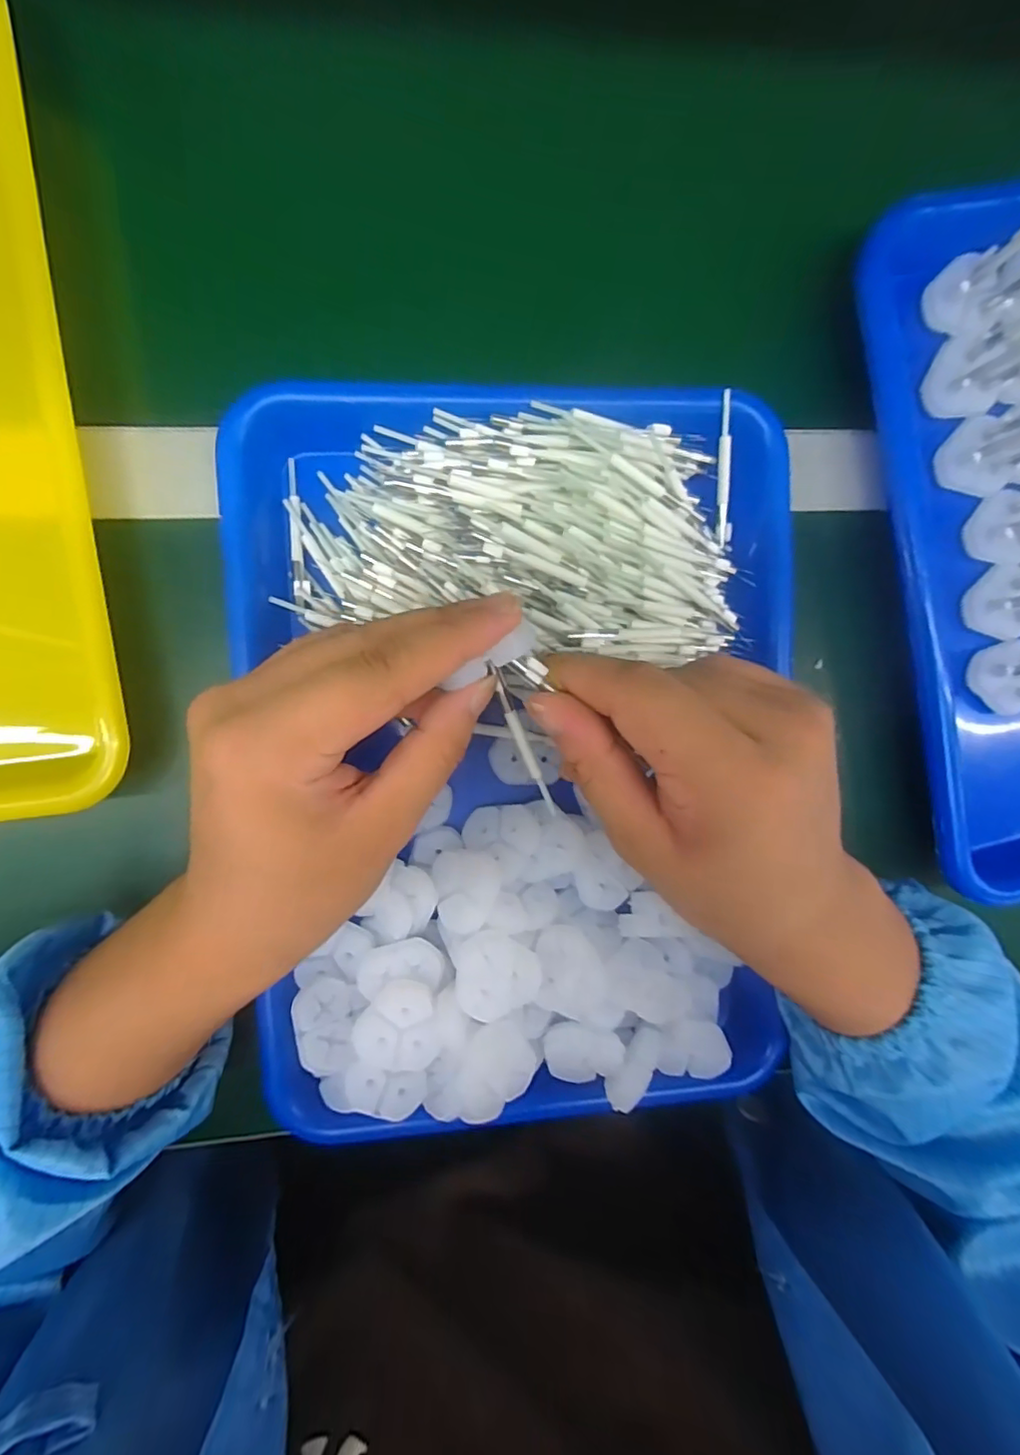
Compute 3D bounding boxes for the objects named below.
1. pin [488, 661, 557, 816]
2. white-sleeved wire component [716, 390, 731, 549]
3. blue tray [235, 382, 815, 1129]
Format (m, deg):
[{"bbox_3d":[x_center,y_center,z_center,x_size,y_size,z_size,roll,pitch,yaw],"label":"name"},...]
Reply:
[{"bbox_3d":[0.005,0.006,0.216,0.004,0.004,0.066,-24,110,-4],"label":"pin"},{"bbox_3d":[0.099,-0.118,0.263,0.006,0.004,0.065,-8,111,-6],"label":"white-sleeved wire component"},{"bbox_3d":[0.008,0.018,0.257,0.242,0.046,0.325,-1,94,-6],"label":"blue tray"}]

